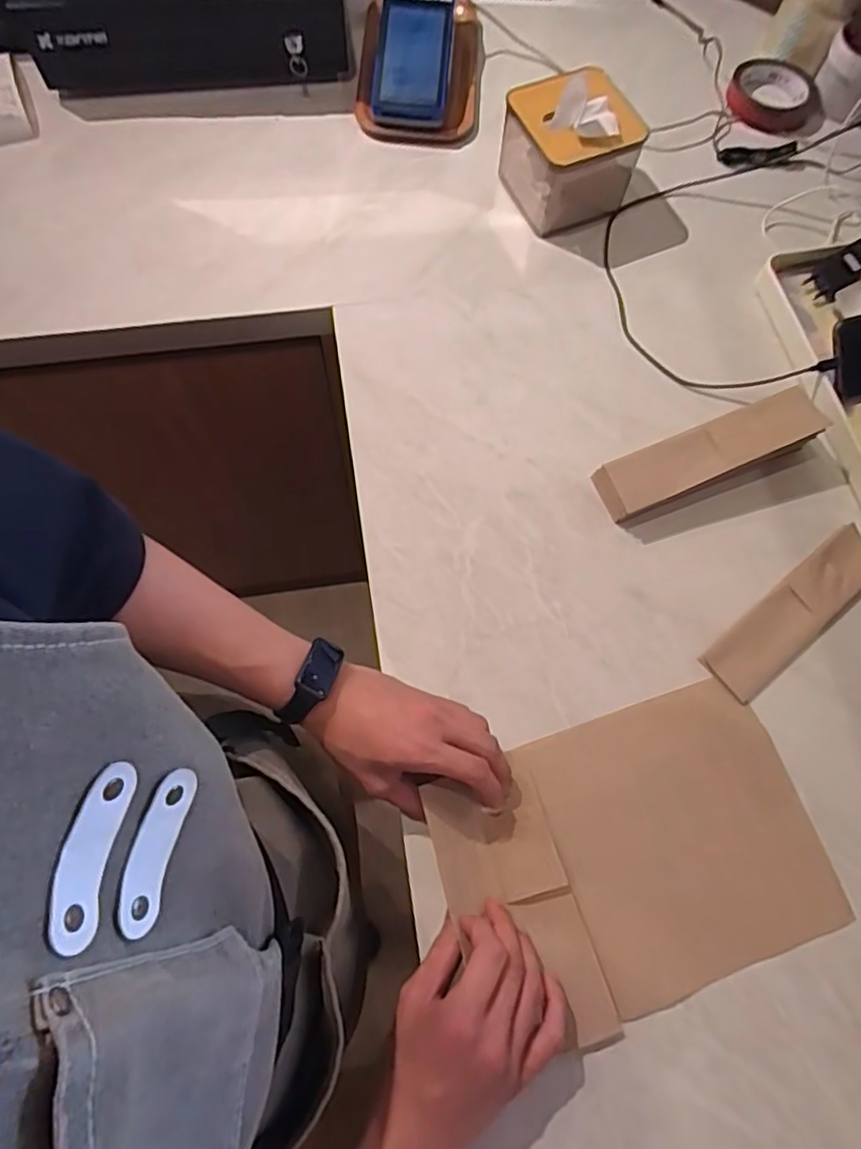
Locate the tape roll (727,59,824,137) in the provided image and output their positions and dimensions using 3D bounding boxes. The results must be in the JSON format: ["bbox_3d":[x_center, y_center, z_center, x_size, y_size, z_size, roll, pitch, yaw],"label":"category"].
[{"bbox_3d":[0.403,-0.567,0.738,0.107,0.016,0.117,4,72,-1],"label":"tape roll"}]

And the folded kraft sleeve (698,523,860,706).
[{"bbox_3d":[0.320,0.031,0.546,0.196,0.012,0.049,-37,77,-13],"label":"folded kraft sleeve"}]

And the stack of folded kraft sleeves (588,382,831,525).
[{"bbox_3d":[0.248,-0.106,0.566,0.205,0.046,0.049,-21,74,-9],"label":"stack of folded kraft sleeves"}]

